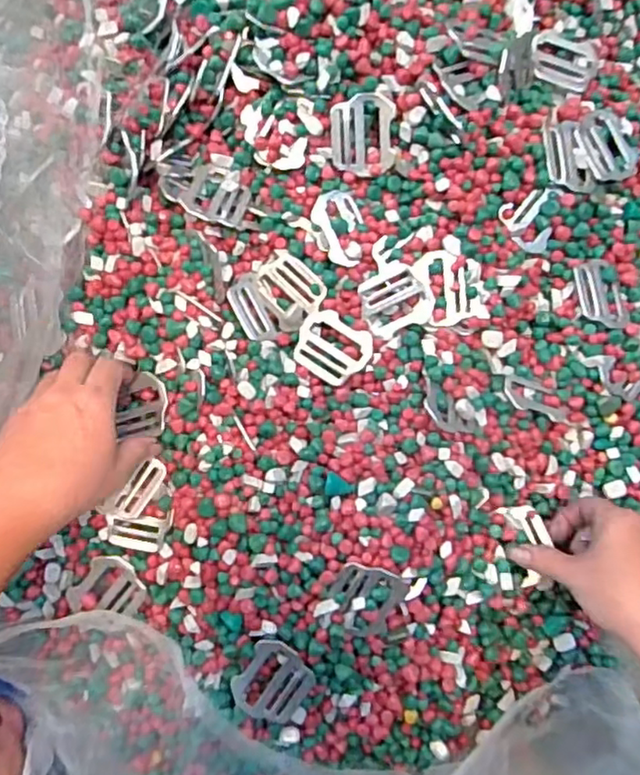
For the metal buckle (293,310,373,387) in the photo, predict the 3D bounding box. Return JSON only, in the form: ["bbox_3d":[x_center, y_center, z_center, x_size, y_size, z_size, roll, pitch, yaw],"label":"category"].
[{"bbox_3d":[0.009,-0.031,0.468,0.058,0.004,0.047,34,89,16],"label":"metal buckle"}]

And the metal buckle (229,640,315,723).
[{"bbox_3d":[-0.033,0.211,0.438,0.049,0.007,0.055,34,94,4],"label":"metal buckle"}]

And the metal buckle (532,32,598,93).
[{"bbox_3d":[0.199,-0.267,0.501,0.056,0.008,0.052,14,85,-2],"label":"metal buckle"}]

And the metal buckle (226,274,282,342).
[{"bbox_3d":[-0.053,-0.062,0.481,0.032,0.005,0.051,-32,95,-32],"label":"metal buckle"}]

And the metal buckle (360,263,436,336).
[{"bbox_3d":[0.059,-0.068,0.473,0.055,0.008,0.046,-23,85,23],"label":"metal buckle"}]

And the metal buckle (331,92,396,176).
[{"bbox_3d":[0.032,-0.189,0.461,0.048,0.004,0.055,2,113,14],"label":"metal buckle"}]

